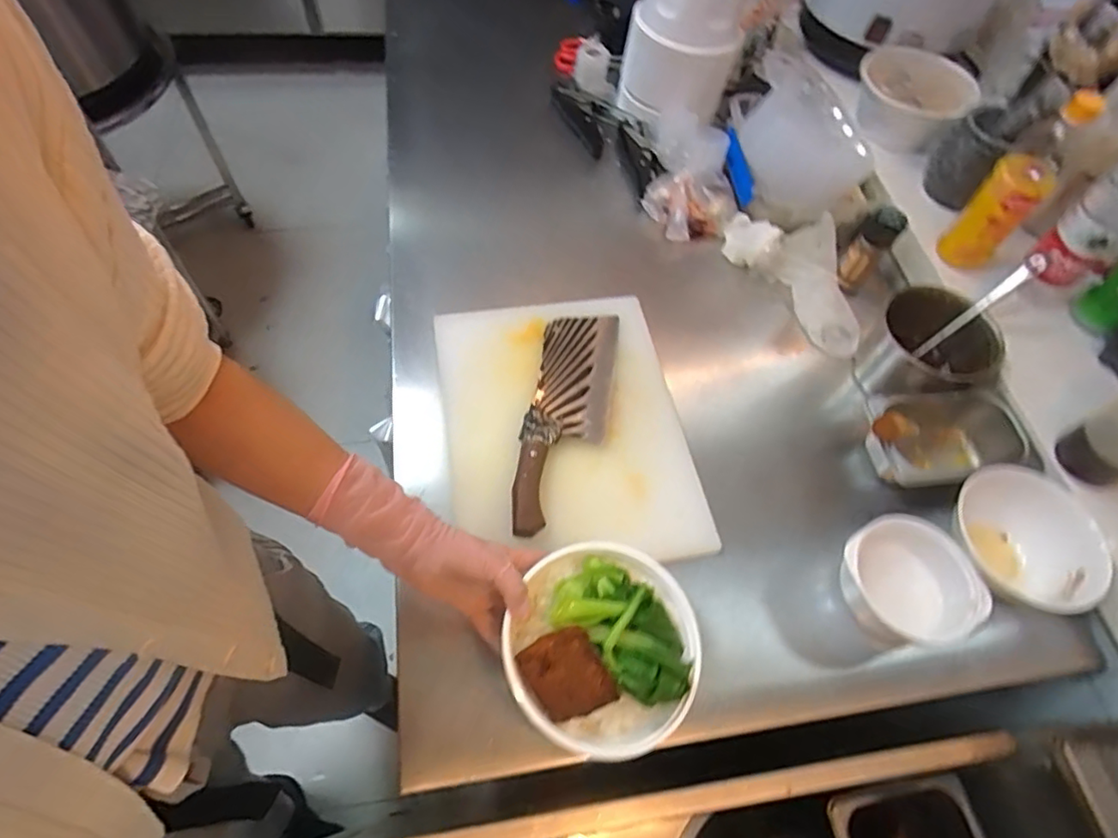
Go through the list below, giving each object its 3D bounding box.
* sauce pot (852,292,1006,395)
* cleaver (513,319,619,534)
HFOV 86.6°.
[{"bbox_3d":[0.451,-0.082,0.737,0.126,0.101,0.138,2,61,-3],"label":"sauce pot"},{"bbox_3d":[0.010,-0.011,0.657,0.086,0.023,0.296,11,61,2],"label":"cleaver"}]

